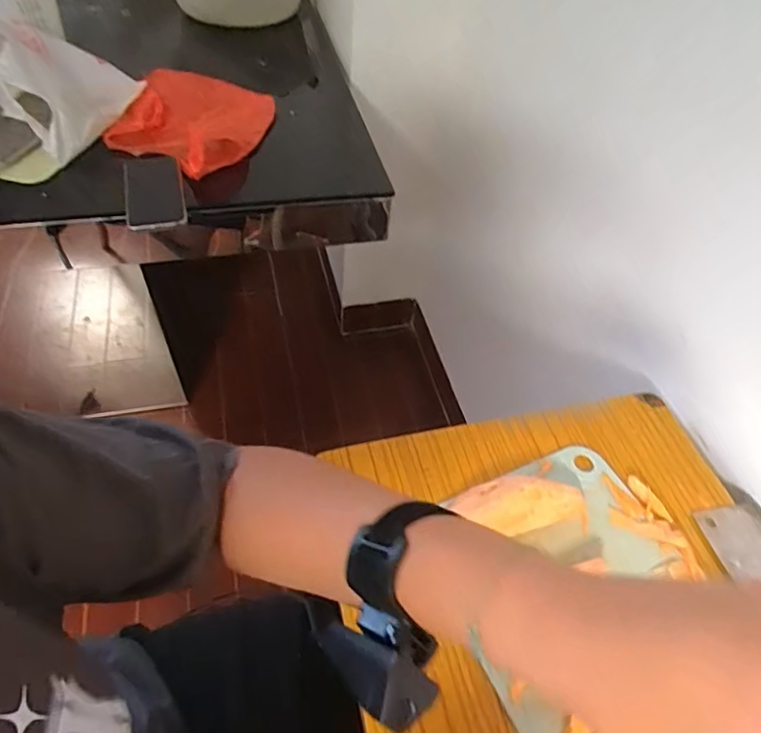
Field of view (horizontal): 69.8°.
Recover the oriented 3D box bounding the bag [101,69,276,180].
[{"bbox_3d":[-0.291,-0.397,0.863,0.226,0.056,0.251,20,52,11],"label":"bag"}]

